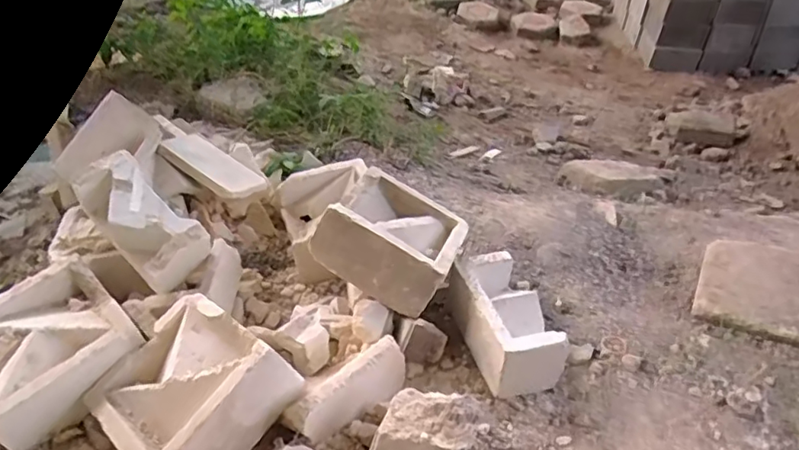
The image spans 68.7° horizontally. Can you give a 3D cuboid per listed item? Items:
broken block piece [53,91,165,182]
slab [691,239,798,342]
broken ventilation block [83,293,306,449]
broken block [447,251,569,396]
[{"bbox_3d":[-0.509,-0.141,1.040,0.120,0.026,0.170,29,69,-12],"label":"broken block piece"},{"bbox_3d":[0.589,0.096,0.926,0.202,0.021,0.194,15,48,26],"label":"slab"},{"bbox_3d":[-0.270,0.220,0.766,0.200,0.105,0.200,23,59,38],"label":"broken ventilation block"},{"bbox_3d":[0.158,0.139,0.887,0.108,0.093,0.200,-9,37,-13],"label":"broken block"}]

